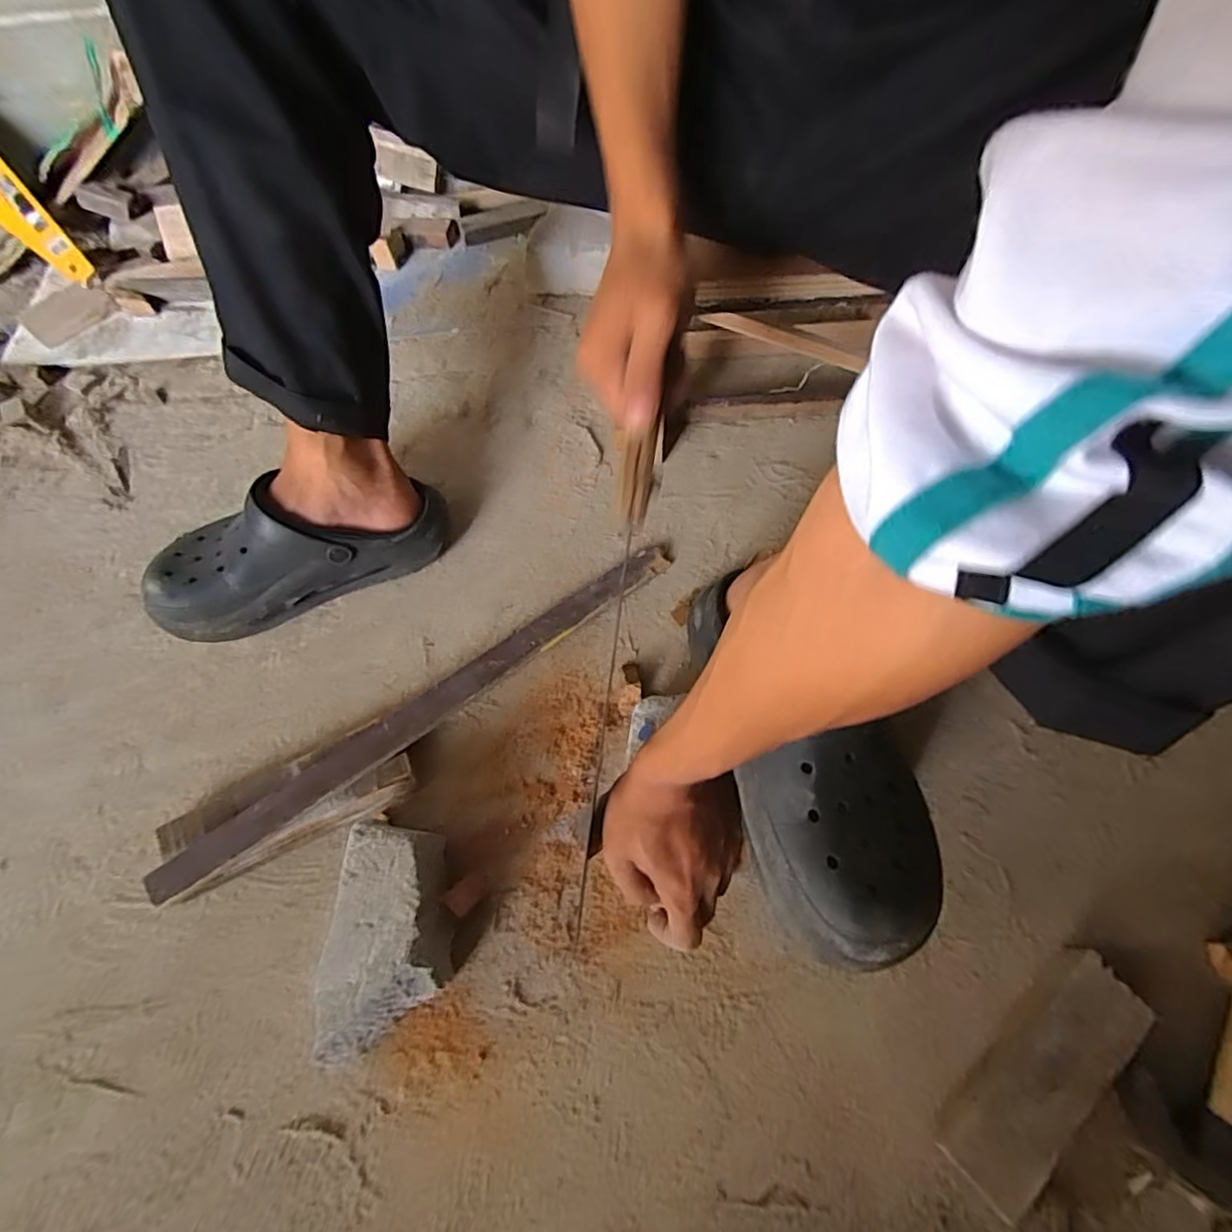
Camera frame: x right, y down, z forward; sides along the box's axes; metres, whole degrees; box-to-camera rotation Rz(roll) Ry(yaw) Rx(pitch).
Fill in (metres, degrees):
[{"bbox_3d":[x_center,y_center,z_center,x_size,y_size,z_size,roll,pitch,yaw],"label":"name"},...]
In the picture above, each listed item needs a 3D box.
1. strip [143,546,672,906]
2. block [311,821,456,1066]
[{"bbox_3d":[-0.155,0.071,0.531,0.500,0.013,0.040,-35,72,-17],"label":"strip"},{"bbox_3d":[-0.165,0.235,0.443,0.076,0.071,0.153,-1,66,1],"label":"block"}]

